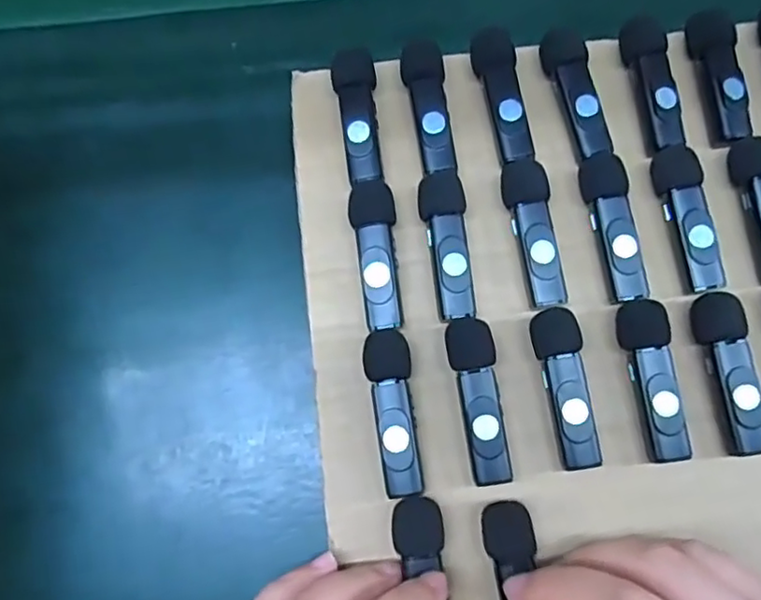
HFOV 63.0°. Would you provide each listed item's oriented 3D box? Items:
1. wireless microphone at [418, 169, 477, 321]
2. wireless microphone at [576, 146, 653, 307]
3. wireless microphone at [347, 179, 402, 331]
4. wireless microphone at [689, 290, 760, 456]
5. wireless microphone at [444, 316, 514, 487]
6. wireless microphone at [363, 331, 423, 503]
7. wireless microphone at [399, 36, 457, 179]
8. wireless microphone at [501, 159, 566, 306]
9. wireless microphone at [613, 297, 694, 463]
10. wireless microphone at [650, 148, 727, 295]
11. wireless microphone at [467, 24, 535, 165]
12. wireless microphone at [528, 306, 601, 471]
[{"bbox_3d":[0.030,-0.023,0.265,0.020,0.013,0.063,-10,74,-2],"label":"wireless microphone"},{"bbox_3d":[0.100,-0.032,0.265,0.018,0.012,0.065,-10,74,-2],"label":"wireless microphone"},{"bbox_3d":[-0.001,-0.020,0.265,0.019,0.015,0.064,-10,74,-2],"label":"wireless microphone"},{"bbox_3d":[0.142,0.029,0.251,0.017,0.013,0.064,-9,74,-2],"label":"wireless microphone"},{"bbox_3d":[0.041,0.040,0.252,0.019,0.014,0.065,-11,74,-2],"label":"wireless microphone"},{"bbox_3d":[0.006,0.045,0.251,0.018,0.016,0.064,-8,74,-1],"label":"wireless microphone"},{"bbox_3d":[0.022,-0.087,0.279,0.019,0.011,0.064,-10,74,-2],"label":"wireless microphone"},{"bbox_3d":[0.066,-0.029,0.266,0.018,0.013,0.065,-9,74,-2],"label":"wireless microphone"},{"bbox_3d":[0.111,0.032,0.251,0.019,0.013,0.064,-9,74,-2],"label":"wireless microphone"},{"bbox_3d":[0.132,-0.036,0.264,0.017,0.011,0.064,-10,74,-2],"label":"wireless microphone"},{"bbox_3d":[0.055,-0.093,0.280,0.018,0.011,0.063,-11,74,-2],"label":"wireless microphone"},{"bbox_3d":[0.075,0.035,0.252,0.018,0.014,0.064,-8,74,-1],"label":"wireless microphone"}]

